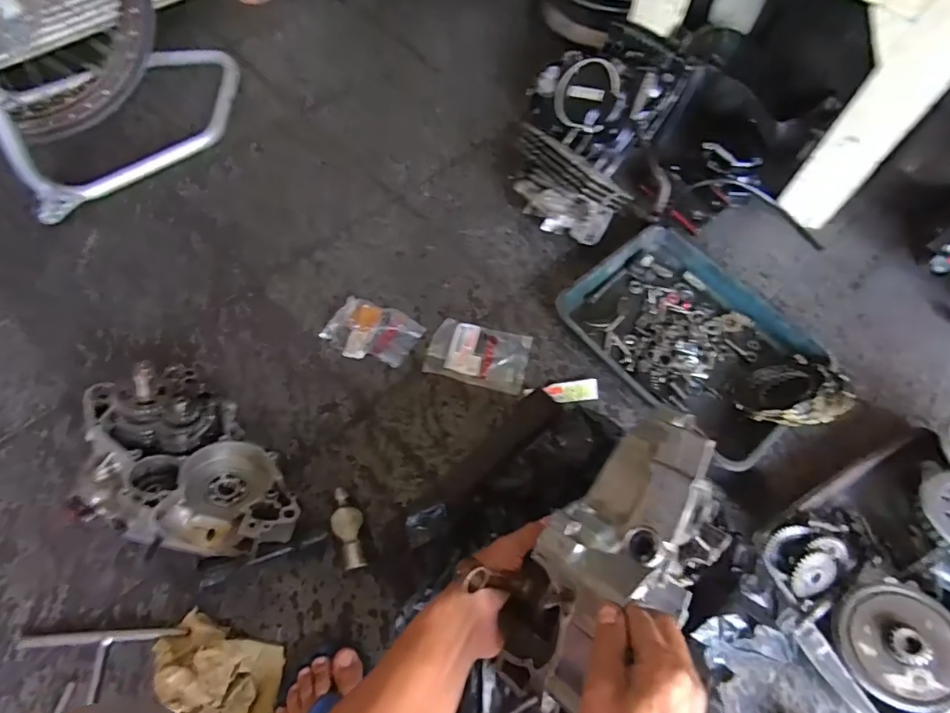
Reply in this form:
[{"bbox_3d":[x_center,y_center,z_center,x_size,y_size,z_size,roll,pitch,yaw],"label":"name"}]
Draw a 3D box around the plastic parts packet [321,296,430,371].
[{"bbox_3d":[-0.159,-0.038,0.779,0.129,0.022,0.101,27,65,12],"label":"plastic parts packet"}]

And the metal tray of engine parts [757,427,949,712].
[{"bbox_3d":[0.545,0.256,0.607,0.371,0.098,0.248,-26,66,-14],"label":"metal tray of engine parts"}]

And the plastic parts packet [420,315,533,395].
[{"bbox_3d":[0.006,-0.005,0.774,0.151,0.009,0.103,11,63,4],"label":"plastic parts packet"}]

